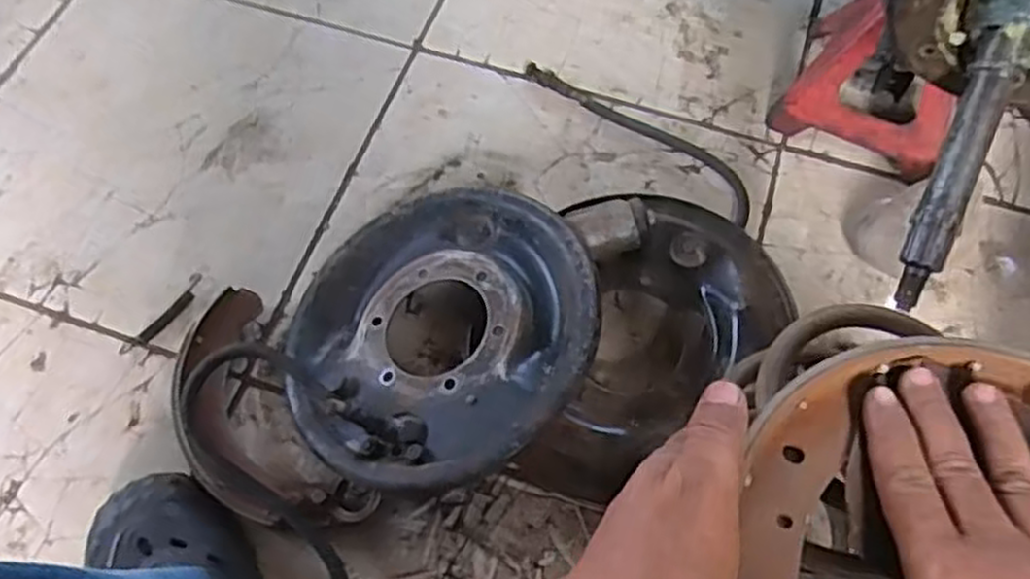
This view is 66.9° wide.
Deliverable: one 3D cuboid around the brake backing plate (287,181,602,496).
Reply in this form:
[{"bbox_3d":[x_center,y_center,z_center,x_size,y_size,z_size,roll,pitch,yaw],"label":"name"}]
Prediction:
[{"bbox_3d":[-0.070,0.026,0.664,0.262,0.041,0.285,-9,58,14],"label":"brake backing plate"}]

